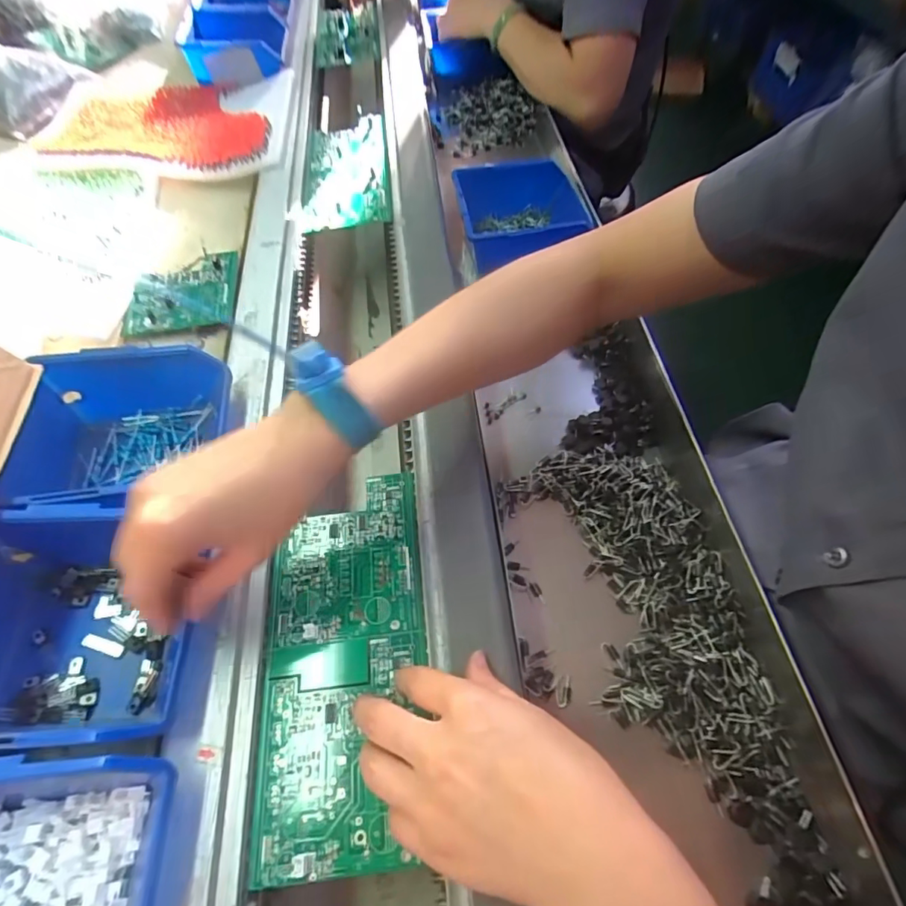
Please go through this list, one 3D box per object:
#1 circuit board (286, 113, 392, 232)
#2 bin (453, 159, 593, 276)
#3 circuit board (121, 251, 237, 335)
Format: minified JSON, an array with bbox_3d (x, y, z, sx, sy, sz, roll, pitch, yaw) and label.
[{"bbox_3d":[-0.124,-0.324,0.572,0.100,0.019,0.192,-6,58,-1],"label":"circuit board"},{"bbox_3d":[0.069,-0.242,0.521,0.119,0.058,0.116,-7,58,-2],"label":"bin"},{"bbox_3d":[-0.255,-0.154,0.468,0.092,0.017,0.103,-10,58,-3],"label":"circuit board"}]

